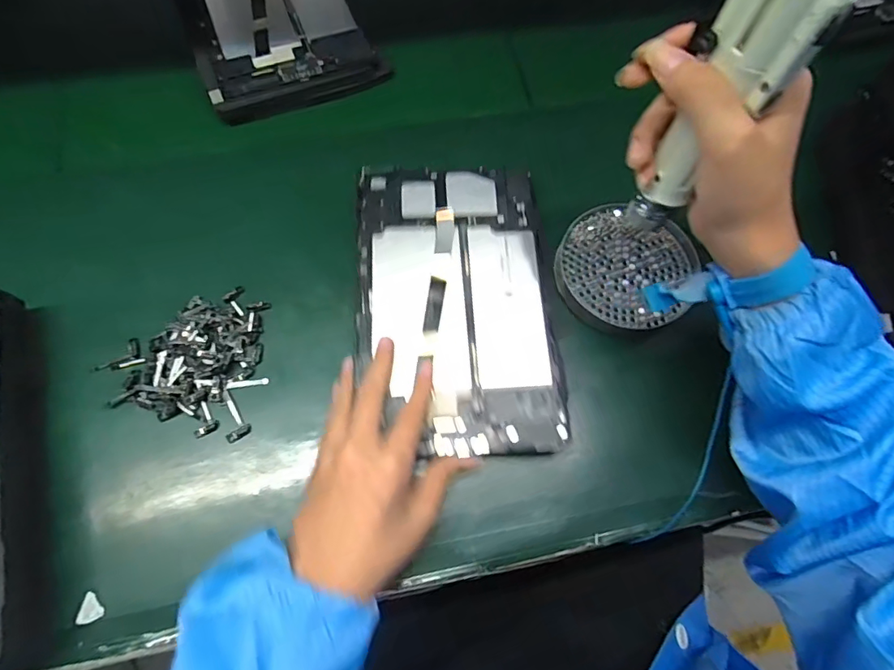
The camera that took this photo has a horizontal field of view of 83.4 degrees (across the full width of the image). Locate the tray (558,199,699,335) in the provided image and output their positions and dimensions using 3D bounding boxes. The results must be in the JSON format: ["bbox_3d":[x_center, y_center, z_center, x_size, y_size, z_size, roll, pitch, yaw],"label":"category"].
[{"bbox_3d":[0.149,-0.059,0.422,0.106,0.011,0.110,25,71,8],"label":"tray"}]

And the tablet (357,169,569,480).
[{"bbox_3d":[0.008,-0.028,0.391,0.148,0.012,0.237,-2,69,-3],"label":"tablet"}]

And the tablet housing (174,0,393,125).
[{"bbox_3d":[-0.181,-0.331,0.508,0.165,0.017,0.249,-23,74,-10],"label":"tablet housing"}]

